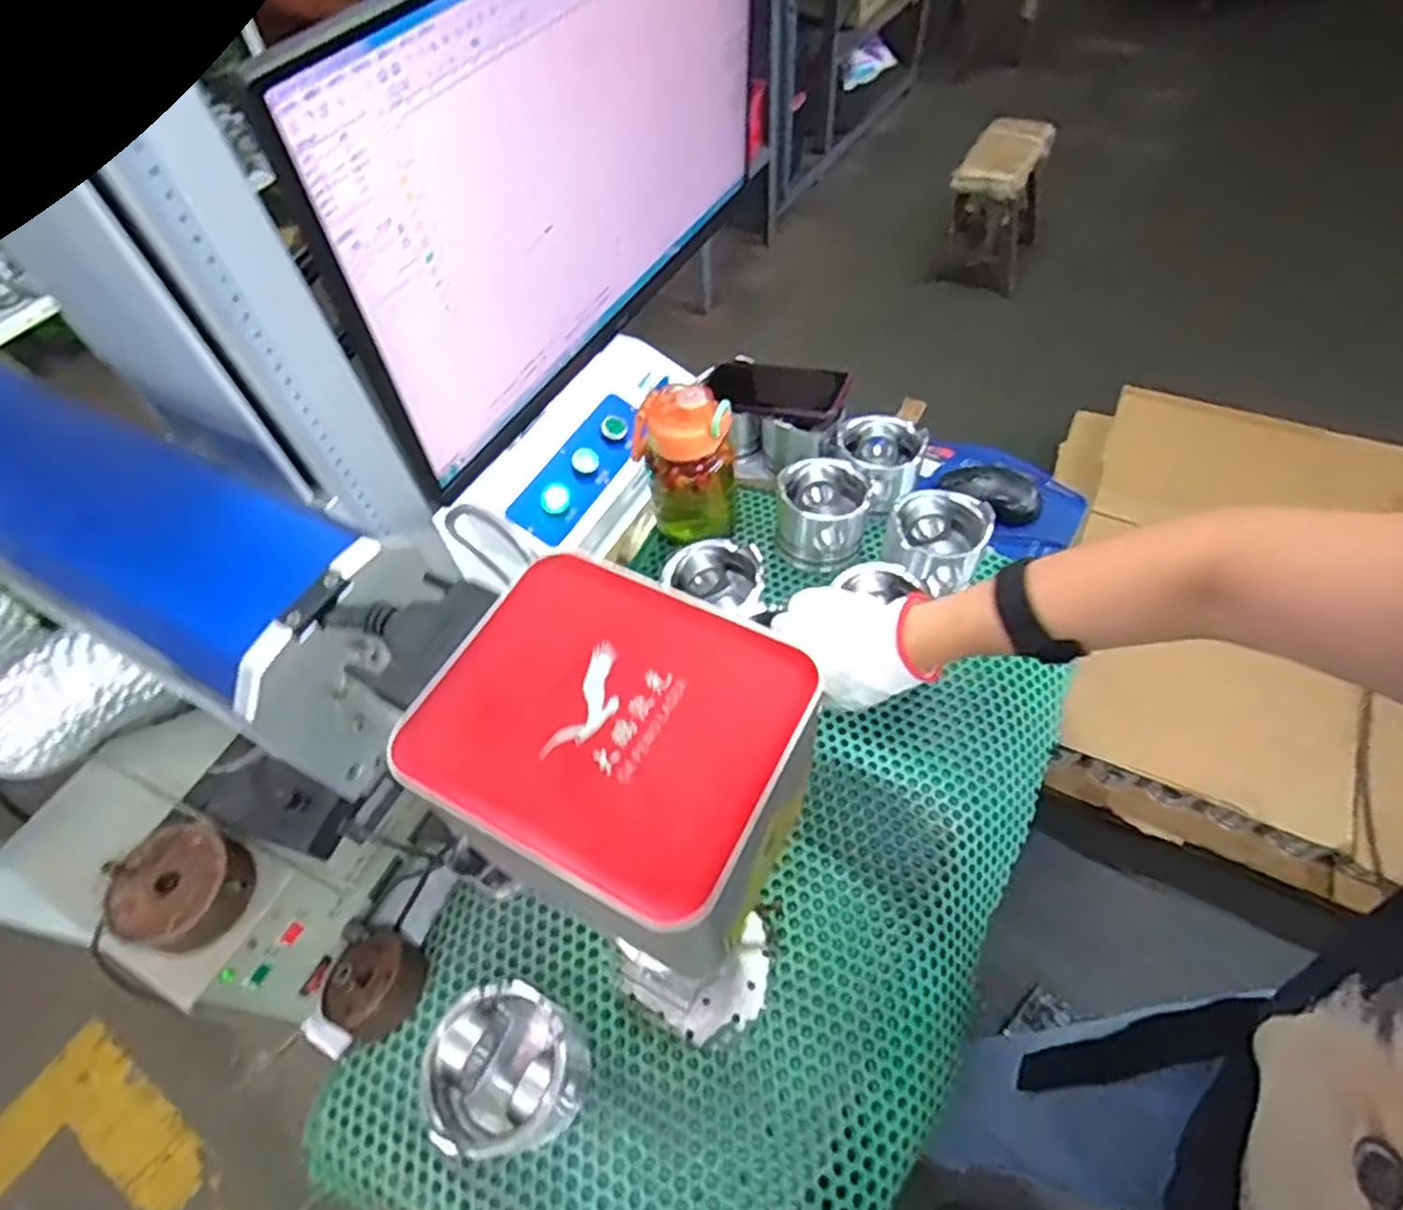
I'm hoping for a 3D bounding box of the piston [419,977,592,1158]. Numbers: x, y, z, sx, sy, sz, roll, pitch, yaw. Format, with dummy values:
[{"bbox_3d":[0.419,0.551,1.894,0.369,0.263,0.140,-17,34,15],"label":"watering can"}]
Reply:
[{"bbox_3d":[-0.130,0.312,0.503,0.090,0.081,0.093,-2,54,3],"label":"piston"}]

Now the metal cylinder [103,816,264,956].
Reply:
[{"bbox_3d":[-0.327,0.180,0.475,0.074,0.032,0.070,-2,54,3],"label":"metal cylinder"}]

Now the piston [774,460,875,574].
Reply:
[{"bbox_3d":[0.127,-0.095,0.769,0.098,0.075,0.094,-2,54,3],"label":"piston"}]

